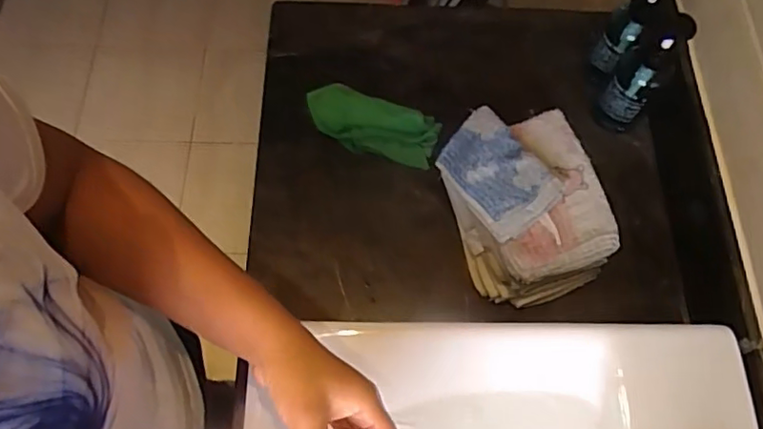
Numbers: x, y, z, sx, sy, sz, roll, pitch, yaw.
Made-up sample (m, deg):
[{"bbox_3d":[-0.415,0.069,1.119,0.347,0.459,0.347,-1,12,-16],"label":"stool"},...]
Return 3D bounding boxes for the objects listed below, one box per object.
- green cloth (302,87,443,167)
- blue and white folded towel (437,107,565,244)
[{"bbox_3d":[-0.021,-0.112,0.720,0.178,0.053,0.063,25,68,8],"label":"green cloth"},{"bbox_3d":[0.120,-0.041,0.613,0.084,0.028,0.126,-41,69,5],"label":"blue and white folded towel"}]

